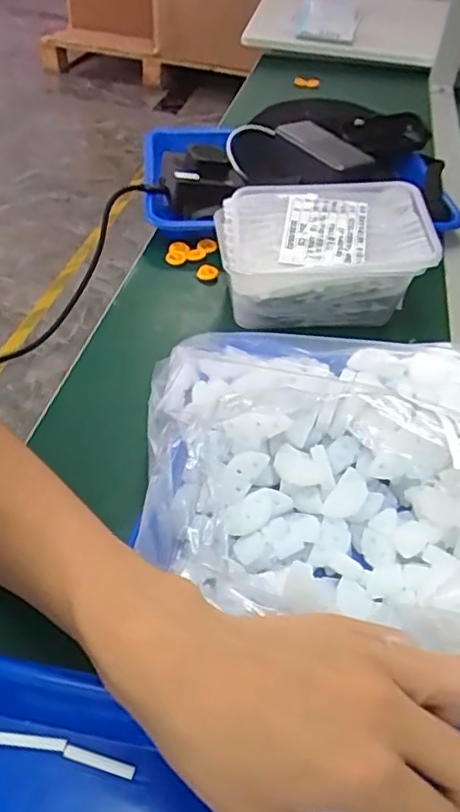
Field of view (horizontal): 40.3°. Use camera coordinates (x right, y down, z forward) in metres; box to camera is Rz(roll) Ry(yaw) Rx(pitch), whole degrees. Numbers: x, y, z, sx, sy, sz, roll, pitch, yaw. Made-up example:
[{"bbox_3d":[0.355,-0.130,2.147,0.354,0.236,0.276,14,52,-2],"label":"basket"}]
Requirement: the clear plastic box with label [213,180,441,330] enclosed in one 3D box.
[{"bbox_3d":[0.081,-0.137,0.566,0.181,0.079,0.127,-1,44,-6],"label":"clear plastic box with label"}]

